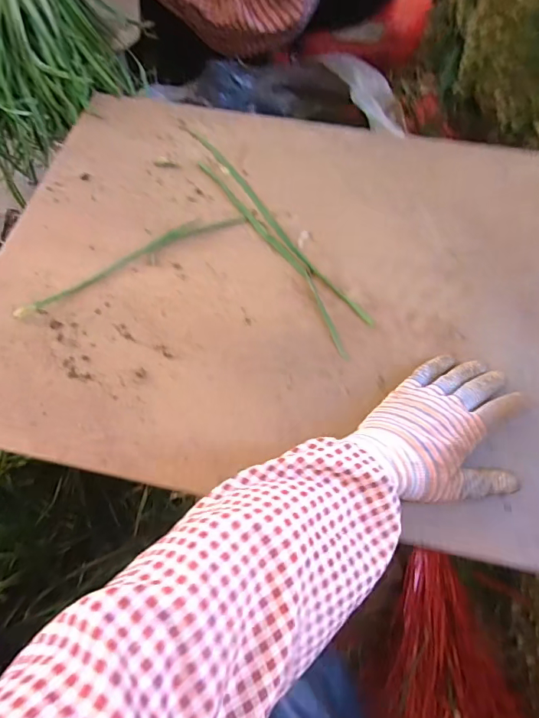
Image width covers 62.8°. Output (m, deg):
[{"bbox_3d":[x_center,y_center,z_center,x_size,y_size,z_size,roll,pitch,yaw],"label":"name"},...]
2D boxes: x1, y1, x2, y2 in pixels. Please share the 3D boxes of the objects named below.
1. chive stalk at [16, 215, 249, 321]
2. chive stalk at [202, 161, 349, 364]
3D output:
[{"bbox_3d":[-0.149,-0.111,0.481,0.257,0.004,0.034,-27,68,-11],"label":"chive stalk"},{"bbox_3d":[0.005,-0.124,0.484,0.024,0.005,0.297,-29,68,-12],"label":"chive stalk"}]

